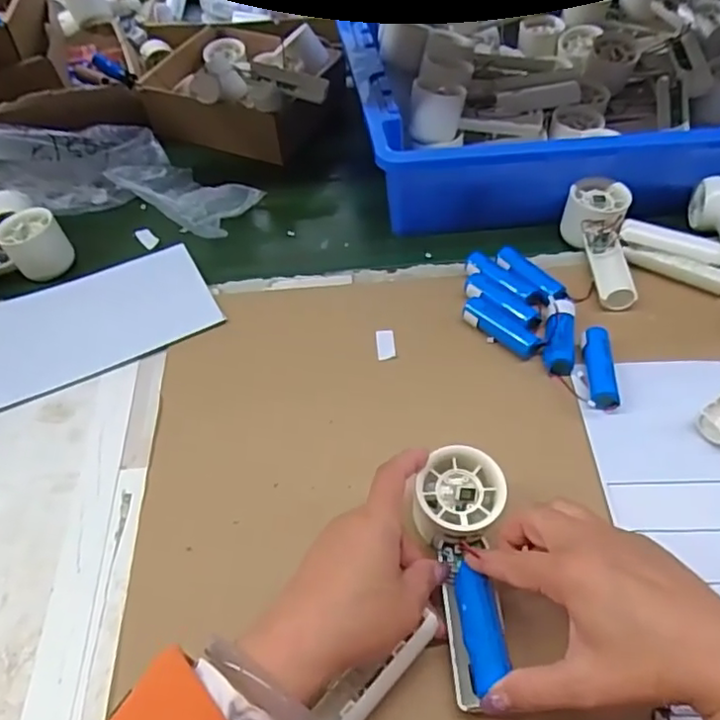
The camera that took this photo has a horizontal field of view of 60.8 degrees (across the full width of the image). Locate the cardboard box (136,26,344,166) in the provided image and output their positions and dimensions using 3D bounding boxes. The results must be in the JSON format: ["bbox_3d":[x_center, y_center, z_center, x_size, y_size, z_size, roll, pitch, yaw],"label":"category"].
[{"bbox_3d":[-0.142,-0.353,0.814,0.235,0.078,0.184,20,53,19],"label":"cardboard box"}]

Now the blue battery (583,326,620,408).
[{"bbox_3d":[0.196,0.006,0.503,0.021,0.022,0.074,3,49,6],"label":"blue battery"}]

